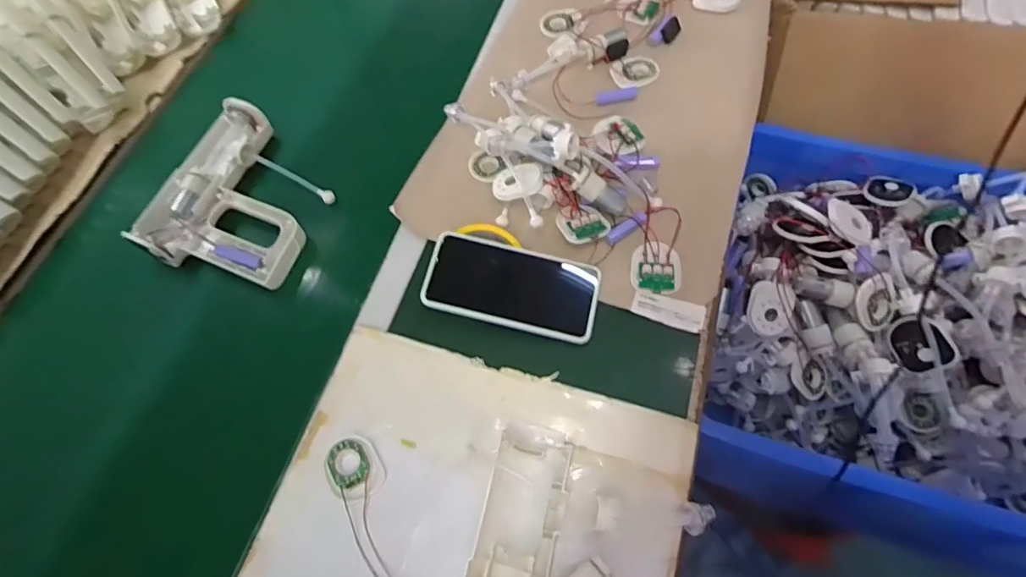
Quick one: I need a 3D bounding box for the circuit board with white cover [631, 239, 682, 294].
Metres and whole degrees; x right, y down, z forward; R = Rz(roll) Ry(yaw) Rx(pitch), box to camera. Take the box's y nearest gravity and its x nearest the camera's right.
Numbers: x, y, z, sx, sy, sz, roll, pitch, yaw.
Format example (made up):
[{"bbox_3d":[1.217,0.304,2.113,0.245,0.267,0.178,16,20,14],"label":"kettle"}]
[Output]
[{"bbox_3d":[0.148,-0.022,0.516,0.049,0.010,0.056,2,64,6],"label":"circuit board with white cover"}]

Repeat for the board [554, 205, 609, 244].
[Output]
[{"bbox_3d":[0.077,-0.068,0.538,0.050,0.017,0.045,-19,64,-4],"label":"board"}]

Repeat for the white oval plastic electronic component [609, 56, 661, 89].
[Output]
[{"bbox_3d":[0.156,-0.275,0.635,0.056,0.014,0.043,-24,65,-7],"label":"white oval plastic electronic component"}]

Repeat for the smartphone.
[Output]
[{"bbox_3d":[-0.001,-0.002,0.503,0.170,0.014,0.085,12,80,2],"label":"smartphone"}]

